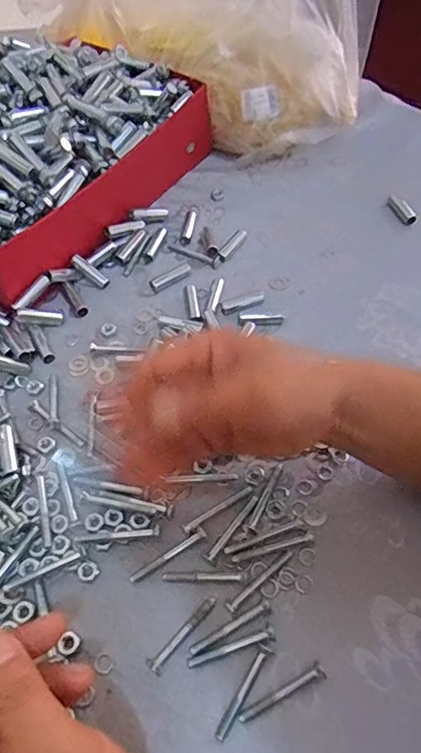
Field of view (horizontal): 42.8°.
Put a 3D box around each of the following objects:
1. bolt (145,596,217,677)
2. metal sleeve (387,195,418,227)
[{"bbox_3d":[-0.016,0.157,0.329,0.055,0.007,0.011,-39,65,-23],"label":"bolt"},{"bbox_3d":[0.193,-0.168,0.542,0.012,0.010,0.039,-22,59,-14],"label":"metal sleeve"}]

